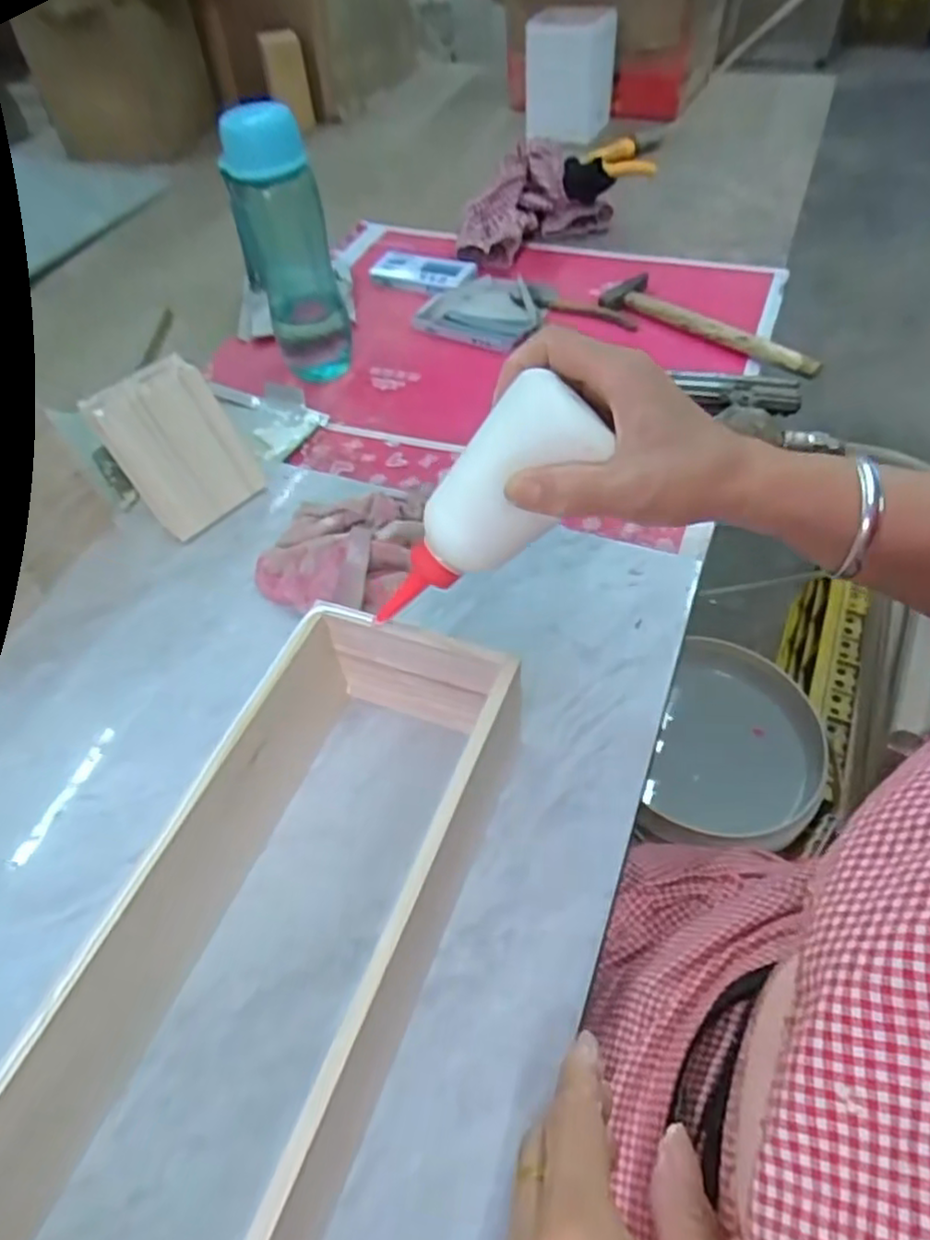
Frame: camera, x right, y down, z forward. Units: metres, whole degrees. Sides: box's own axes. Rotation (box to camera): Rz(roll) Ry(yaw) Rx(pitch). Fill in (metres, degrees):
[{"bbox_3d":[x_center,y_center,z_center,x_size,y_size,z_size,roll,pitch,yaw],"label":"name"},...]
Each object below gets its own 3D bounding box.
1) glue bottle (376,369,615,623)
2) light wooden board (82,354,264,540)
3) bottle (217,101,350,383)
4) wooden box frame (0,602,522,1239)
[{"bbox_3d":[0.006,-0.052,0.352,0.033,0.147,0.048,16,34,-43],"label":"glue bottle"},{"bbox_3d":[-0.231,-0.139,0.565,0.027,0.125,0.093,3,41,48],"label":"light wooden board"},{"bbox_3d":[-0.171,-0.357,0.674,0.083,0.230,0.064,-14,51,-6],"label":"bottle"},{"bbox_3d":[-0.101,0.156,0.326,0.138,0.090,0.346,14,53,16],"label":"wooden box frame"}]

